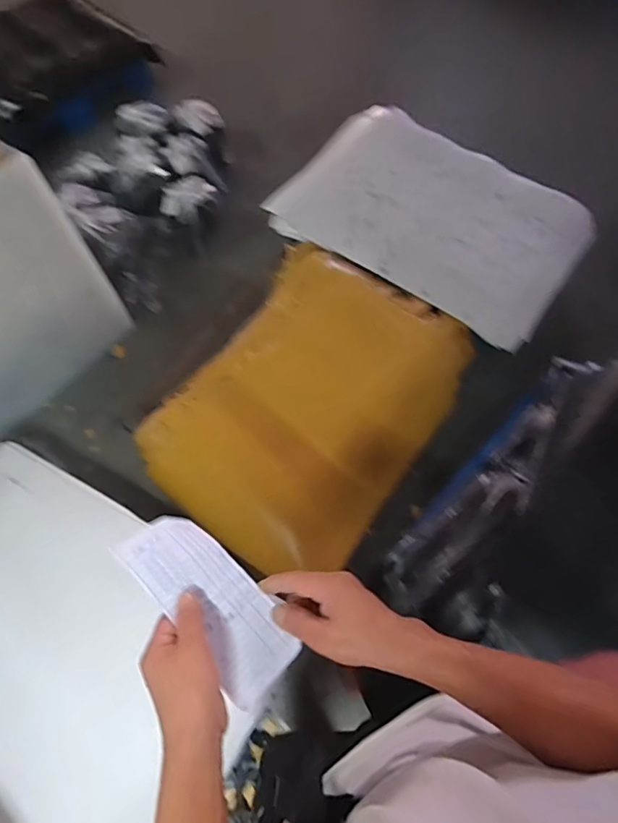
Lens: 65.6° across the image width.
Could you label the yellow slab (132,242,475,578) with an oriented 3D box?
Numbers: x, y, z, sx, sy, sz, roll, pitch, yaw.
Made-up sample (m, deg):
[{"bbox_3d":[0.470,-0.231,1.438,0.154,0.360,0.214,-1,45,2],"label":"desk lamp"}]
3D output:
[{"bbox_3d":[0.018,-0.052,1.454,0.697,0.206,0.983,34,72,12],"label":"yellow slab"}]

